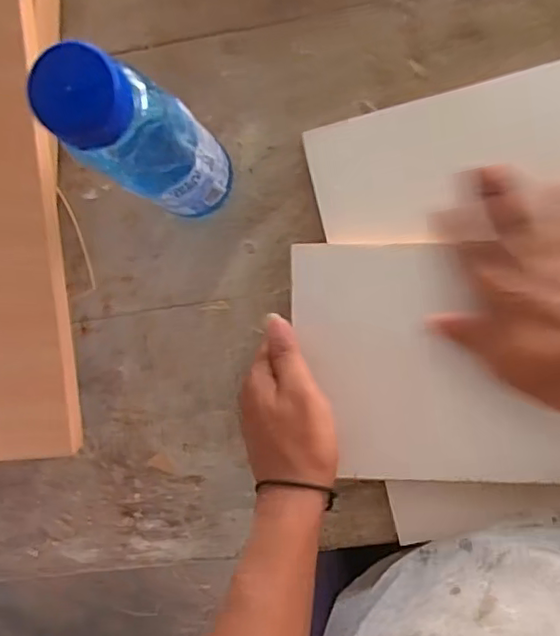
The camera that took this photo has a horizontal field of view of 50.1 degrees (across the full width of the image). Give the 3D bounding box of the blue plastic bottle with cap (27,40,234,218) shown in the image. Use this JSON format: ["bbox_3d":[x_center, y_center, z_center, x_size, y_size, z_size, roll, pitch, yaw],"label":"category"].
[{"bbox_3d":[-0.073,-0.098,0.352,0.058,0.216,0.052,-44,87,6],"label":"blue plastic bottle with cap"}]

